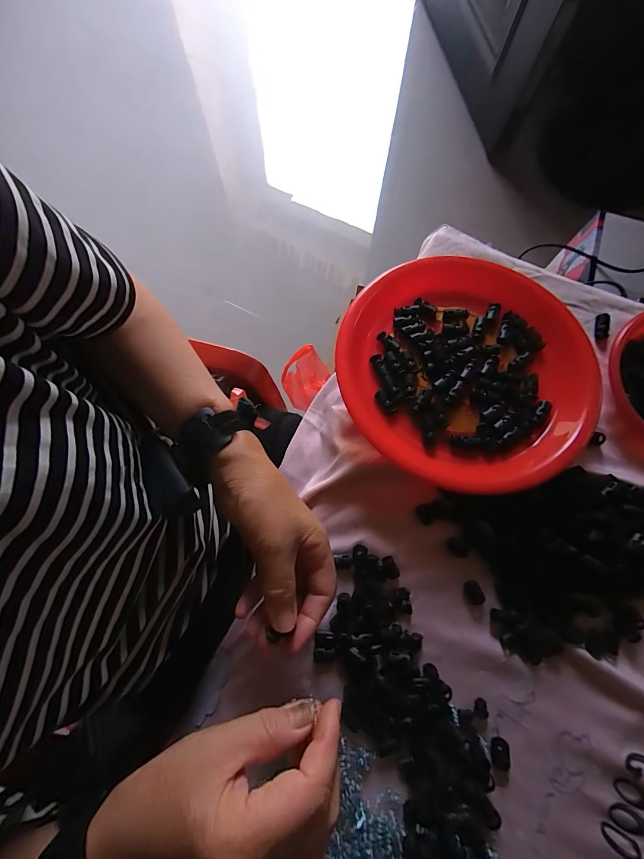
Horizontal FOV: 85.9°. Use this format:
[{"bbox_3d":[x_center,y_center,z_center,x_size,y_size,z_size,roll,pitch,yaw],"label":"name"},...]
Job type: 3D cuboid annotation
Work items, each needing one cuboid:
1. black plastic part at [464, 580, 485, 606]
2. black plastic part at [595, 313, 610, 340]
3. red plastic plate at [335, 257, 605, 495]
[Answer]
[{"bbox_3d":[0.145,0.155,0.328,0.015,0.007,0.020,-25,78,-5],"label":"black plastic part"},{"bbox_3d":[0.317,-0.116,0.390,0.010,0.009,0.029,1,91,1],"label":"black plastic part"},{"bbox_3d":[0.152,-0.071,0.360,0.248,0.040,0.257,0,77,0],"label":"red plastic plate"}]

